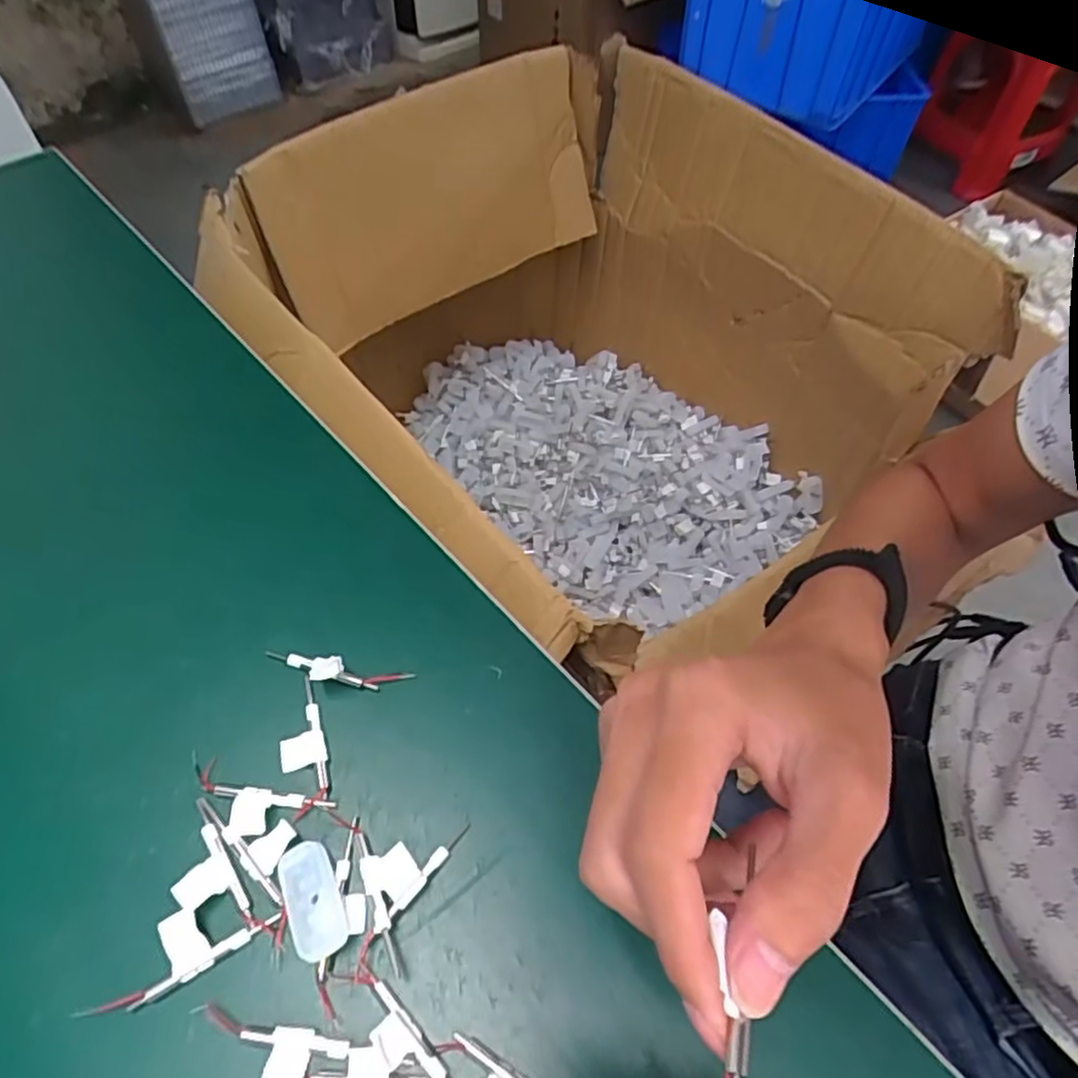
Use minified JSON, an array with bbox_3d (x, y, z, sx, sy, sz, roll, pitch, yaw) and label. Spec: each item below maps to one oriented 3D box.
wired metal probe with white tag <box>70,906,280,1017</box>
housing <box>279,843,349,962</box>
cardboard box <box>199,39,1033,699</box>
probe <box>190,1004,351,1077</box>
[{"bbox_3d":[-0.138,0.156,0.264,0.069,0.005,0.023,-23,59,-15],"label":"wired metal probe with white tag"},{"bbox_3d":[-0.090,0.142,0.273,0.021,0.010,0.044,-24,60,-16],"label":"housing"},{"bbox_3d":[0.025,-0.119,0.694,0.485,0.416,0.567,-38,64,-23],"label":"cardboard box"},{"bbox_3d":[-0.098,0.183,0.247,0.057,0.004,0.017,9,57,6],"label":"probe"}]

